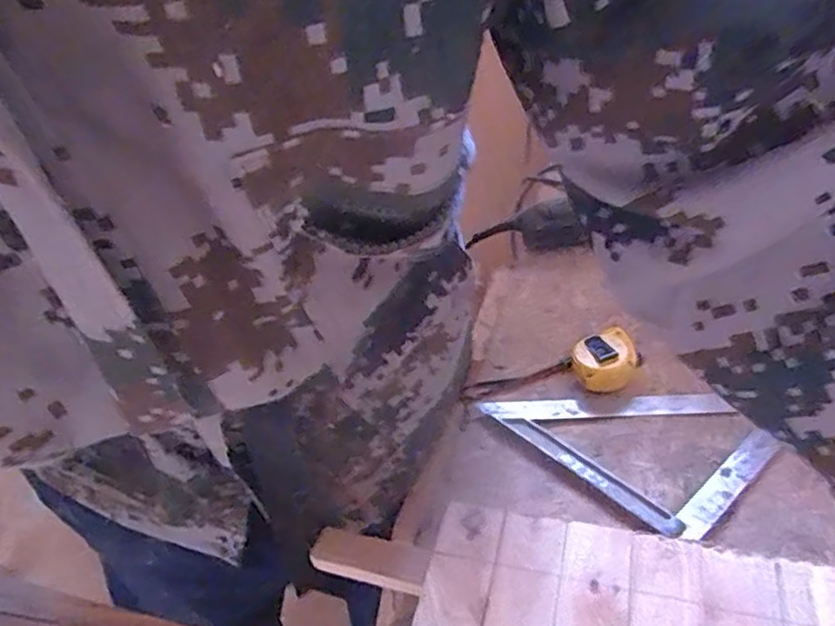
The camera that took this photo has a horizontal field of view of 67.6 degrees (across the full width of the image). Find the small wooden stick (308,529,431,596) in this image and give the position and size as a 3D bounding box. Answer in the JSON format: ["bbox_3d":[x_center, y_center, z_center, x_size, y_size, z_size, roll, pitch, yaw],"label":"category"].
[{"bbox_3d":[-0.037,0.188,0.478,0.087,0.012,0.033,12,59,10],"label":"small wooden stick"}]

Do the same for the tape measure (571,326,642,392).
[{"bbox_3d":[0.178,0.047,0.585,0.056,0.033,0.056,-6,42,6],"label":"tape measure"}]

